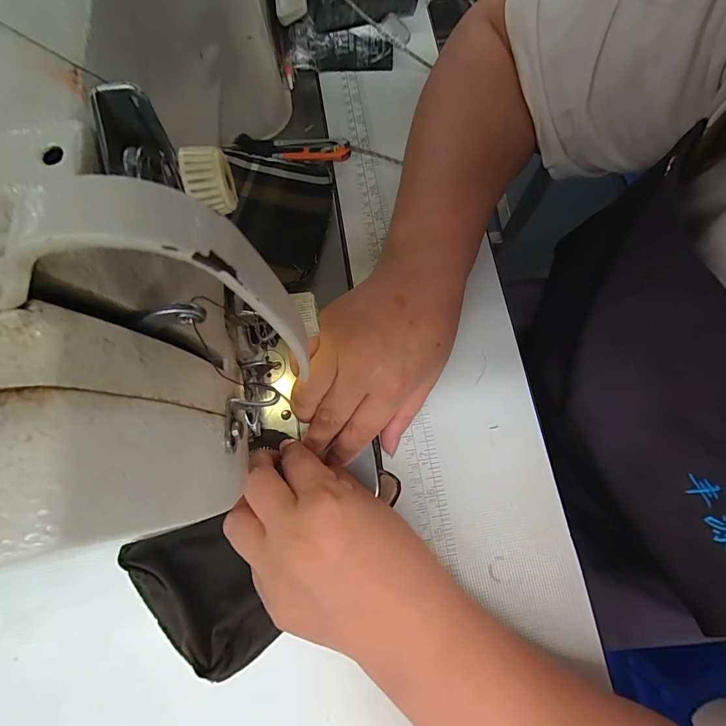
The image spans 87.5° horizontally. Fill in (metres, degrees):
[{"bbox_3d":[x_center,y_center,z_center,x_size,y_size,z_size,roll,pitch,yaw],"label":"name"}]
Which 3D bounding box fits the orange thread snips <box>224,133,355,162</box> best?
[{"bbox_3d":[-0.066,-0.187,0.331,0.109,0.010,0.025,6,75,1],"label":"orange thread snips"}]

